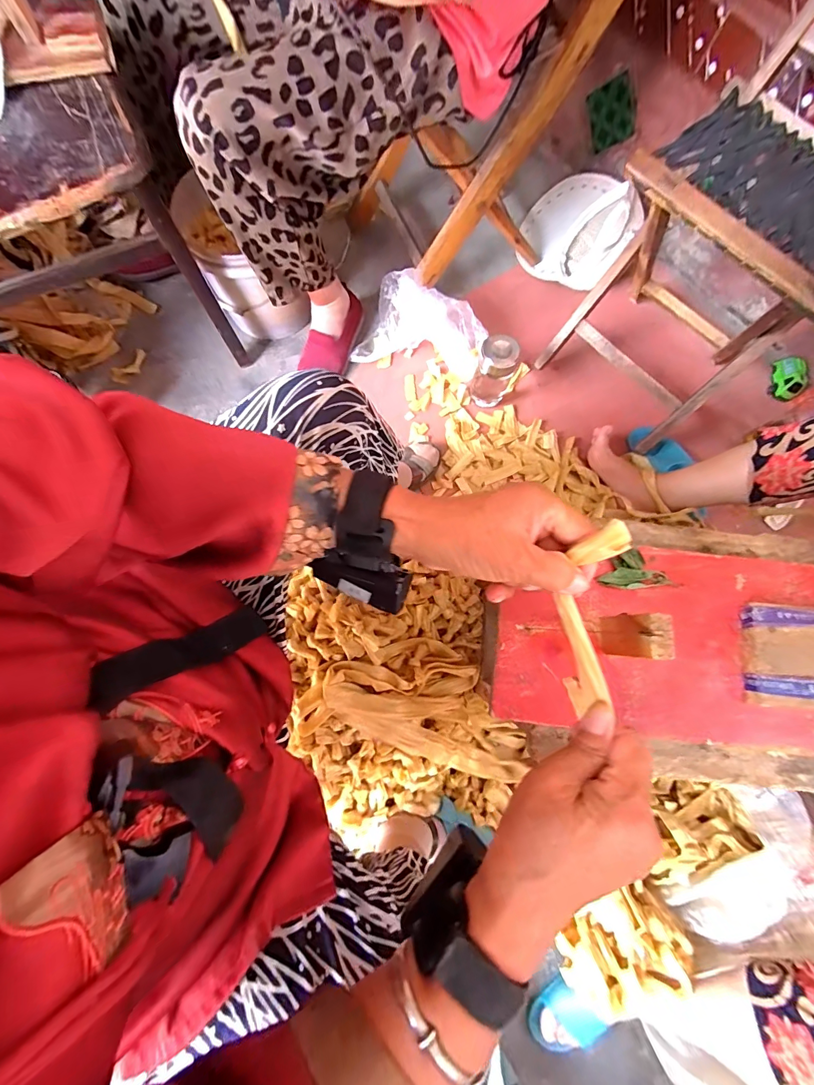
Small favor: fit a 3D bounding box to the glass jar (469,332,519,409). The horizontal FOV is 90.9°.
[{"bbox_3d":[0.179,-0.347,0.817,0.080,0.158,0.071,28,79,4],"label":"glass jar"}]

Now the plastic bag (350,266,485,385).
[{"bbox_3d":[0.028,-0.446,0.834,0.269,0.160,0.131,14,78,1],"label":"plastic bag"}]

